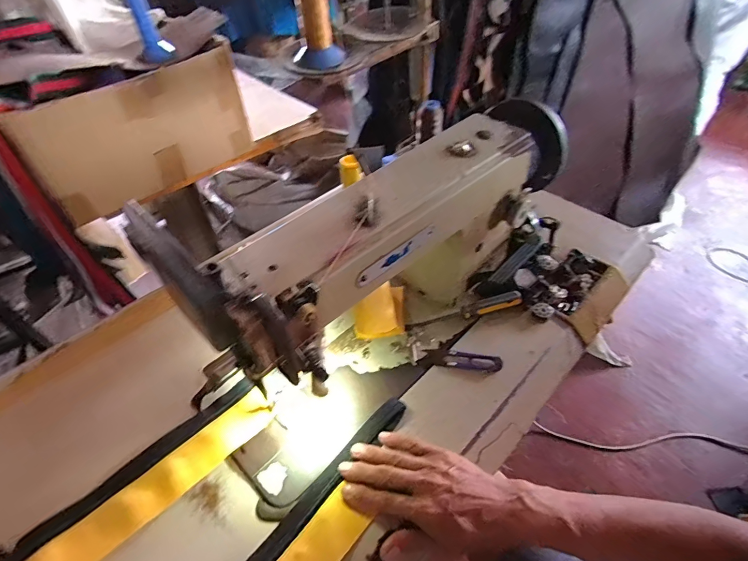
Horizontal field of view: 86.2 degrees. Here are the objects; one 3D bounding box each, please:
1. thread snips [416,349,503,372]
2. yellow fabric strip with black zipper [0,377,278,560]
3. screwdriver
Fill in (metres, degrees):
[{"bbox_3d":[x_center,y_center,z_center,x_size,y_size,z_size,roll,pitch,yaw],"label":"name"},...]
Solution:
[{"bbox_3d":[0.110,0.101,0.510,0.102,0.012,0.026,7,49,6],"label":"thread snips"},{"bbox_3d":[-0.237,0.207,0.420,0.272,0.007,0.073,-36,58,-28],"label":"yellow fabric strip with black zipper"},{"bbox_3d":[0.123,0.043,0.549,0.160,0.027,0.022,-11,49,-11],"label":"screwdriver"}]

